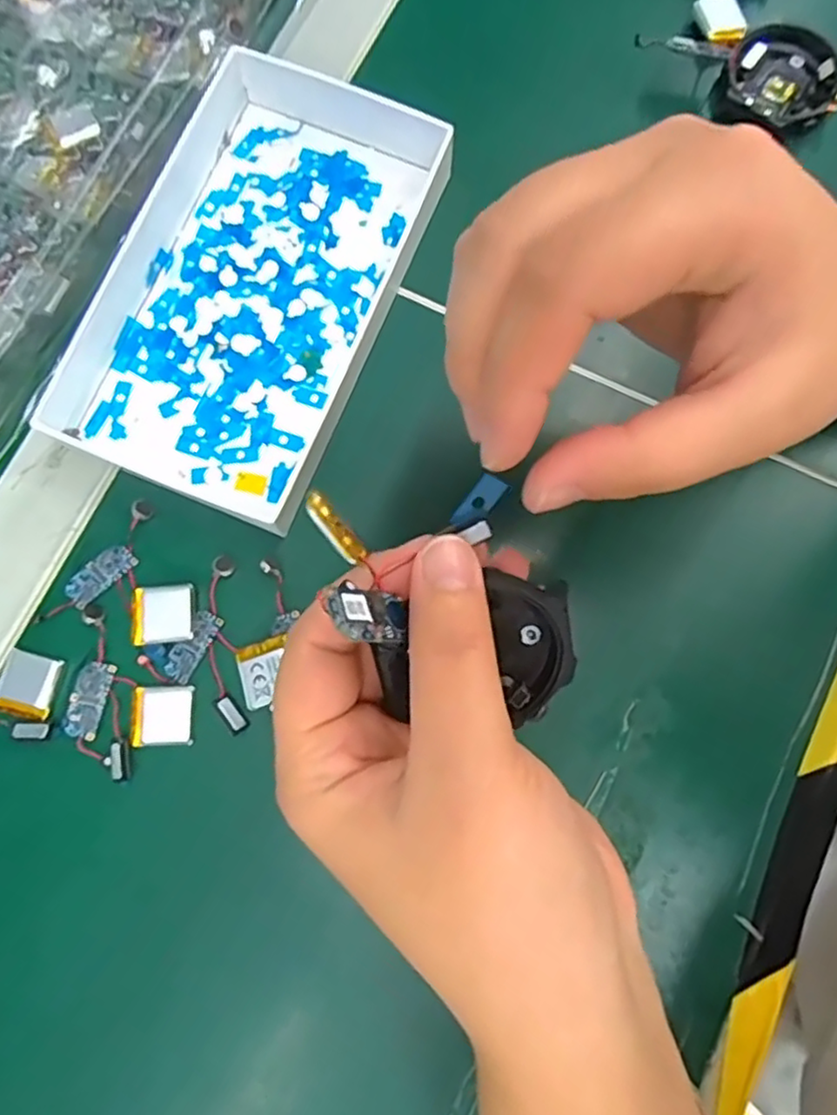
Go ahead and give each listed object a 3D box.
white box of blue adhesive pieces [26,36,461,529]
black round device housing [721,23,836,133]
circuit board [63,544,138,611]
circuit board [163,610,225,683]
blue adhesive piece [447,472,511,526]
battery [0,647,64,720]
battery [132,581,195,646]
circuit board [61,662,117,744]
[{"bbox_3d":[-0.067,-0.114,0.261,0.107,0.025,0.178,22,81,5],"label":"white box of blue adhesive pieces"},{"bbox_3d":[0.157,-0.206,0.285,0.048,0.016,0.048,0,80,1],"label":"black round device housing"},{"bbox_3d":[-0.123,0.006,0.255,0.028,0.004,0.013,-42,82,-6],"label":"circuit board"},{"bbox_3d":[-0.086,0.033,0.250,0.012,0.004,0.027,29,82,6],"label":"circuit board"},{"bbox_3d":[0.015,-0.013,0.160,0.007,0.004,0.015,36,92,-6],"label":"blue adhesive piece"},{"bbox_3d":[-0.146,0.047,0.247,0.021,0.004,0.022,13,80,3],"label":"battery"},{"bbox_3d":[-0.096,0.021,0.251,0.022,0.006,0.022,-5,80,0],"label":"battery"},{"bbox_3d":[-0.123,0.053,0.247,0.012,0.004,0.028,15,80,4],"label":"circuit board"}]

